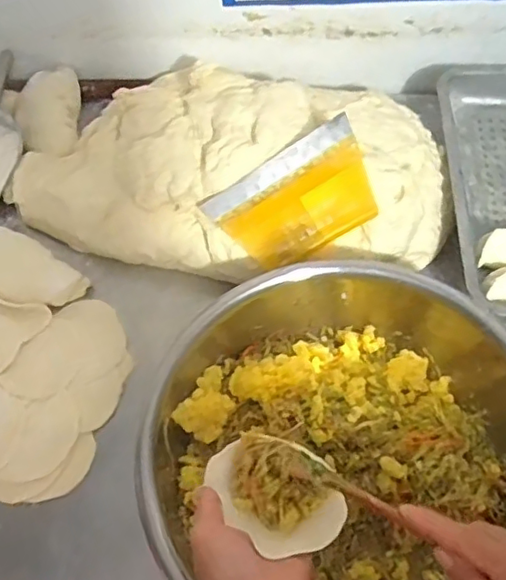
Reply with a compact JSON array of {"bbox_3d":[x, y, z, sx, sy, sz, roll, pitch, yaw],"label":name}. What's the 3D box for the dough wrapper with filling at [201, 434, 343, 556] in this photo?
[{"bbox_3d":[0.018,0.156,0.473,0.080,0.042,0.104,-30,62,-13],"label":"dough wrapper with filling"}]

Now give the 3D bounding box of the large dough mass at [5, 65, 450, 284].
[{"bbox_3d":[-0.045,-0.176,0.811,0.596,0.128,0.331,2,60,5],"label":"large dough mass"}]

